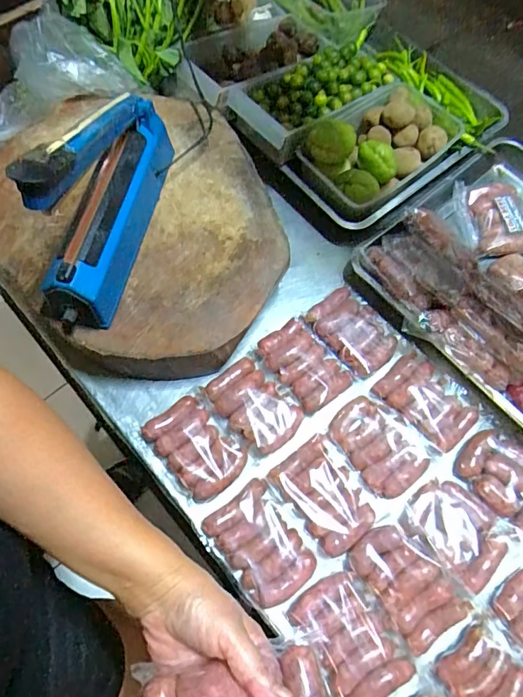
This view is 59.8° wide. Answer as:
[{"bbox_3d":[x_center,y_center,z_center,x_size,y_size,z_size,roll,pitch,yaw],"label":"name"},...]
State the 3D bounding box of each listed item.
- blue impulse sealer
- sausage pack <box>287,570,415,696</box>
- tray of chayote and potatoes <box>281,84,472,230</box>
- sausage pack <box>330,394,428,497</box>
[{"bbox_3d":[-0.190,-0.198,0.535,0.067,0.215,0.299,12,69,4],"label":"blue impulse sealer"},{"bbox_3d":[0.103,0.332,0.521,0.096,0.018,0.128,-30,72,-11],"label":"sausage pack"},{"bbox_3d":[0.191,-0.327,0.724,0.264,0.091,0.167,-37,73,-13],"label":"tray of chayote and potatoes"},{"bbox_3d":[0.154,0.129,0.605,0.083,0.021,0.127,-34,73,-13],"label":"sausage pack"}]

